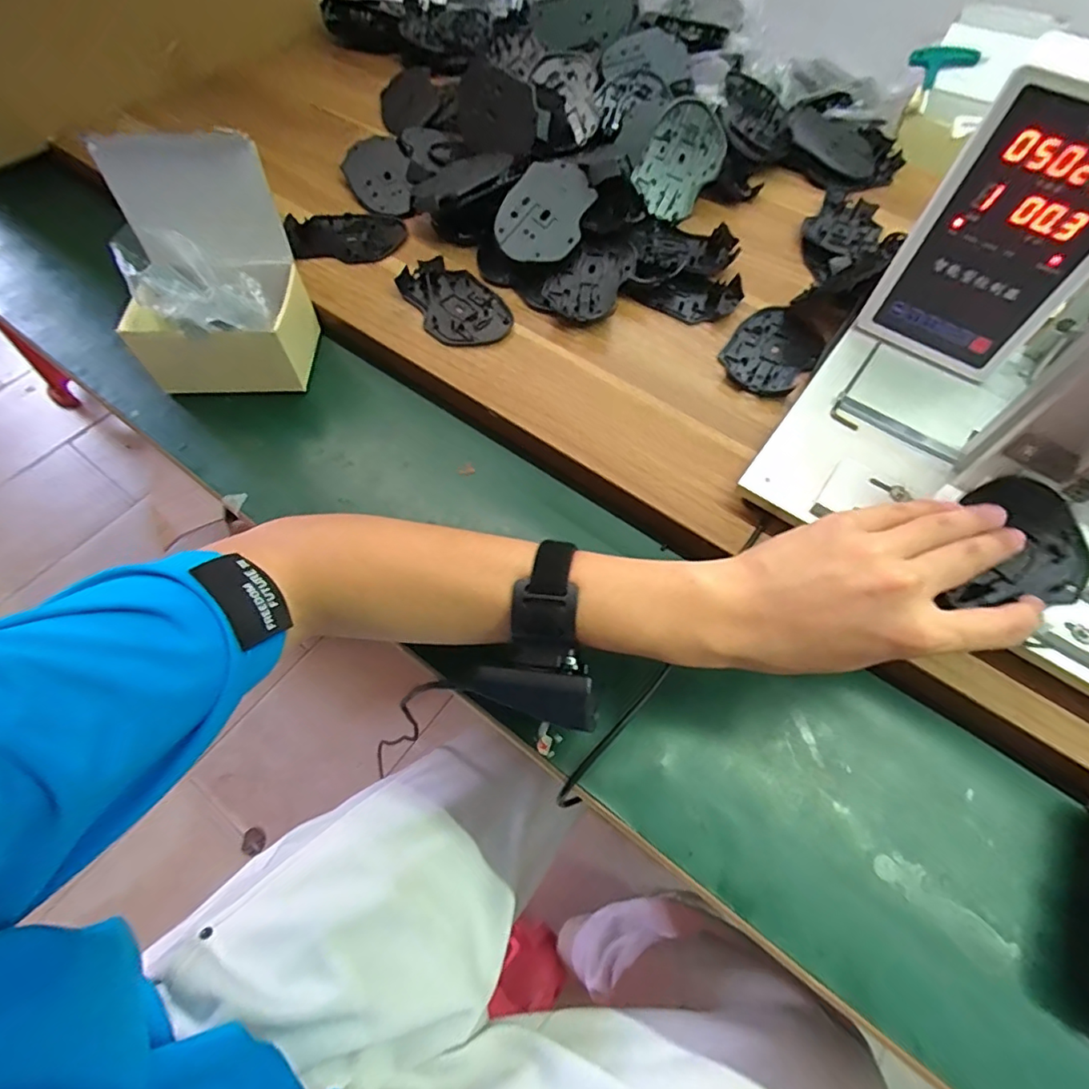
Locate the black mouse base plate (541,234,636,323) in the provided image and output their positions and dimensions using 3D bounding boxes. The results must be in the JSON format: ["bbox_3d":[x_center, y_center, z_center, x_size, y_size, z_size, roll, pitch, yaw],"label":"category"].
[{"bbox_3d":[0.042,-0.246,0.499,0.065,0.019,0.094,24,64,11],"label":"black mouse base plate"}]

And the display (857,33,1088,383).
[{"bbox_3d":[0.309,-0.206,0.370,0.109,0.174,0.036,33,66,15],"label":"display"}]

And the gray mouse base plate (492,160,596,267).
[{"bbox_3d":[0.000,-0.302,0.500,0.072,0.012,0.105,32,82,-2],"label":"gray mouse base plate"}]

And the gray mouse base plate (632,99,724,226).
[{"bbox_3d":[0.136,-0.379,0.539,0.072,0.007,0.112,27,92,-8],"label":"gray mouse base plate"}]

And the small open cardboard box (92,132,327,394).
[{"bbox_3d":[-0.272,-0.211,0.430,0.133,0.143,0.124,-7,62,-5],"label":"small open cardboard box"}]

